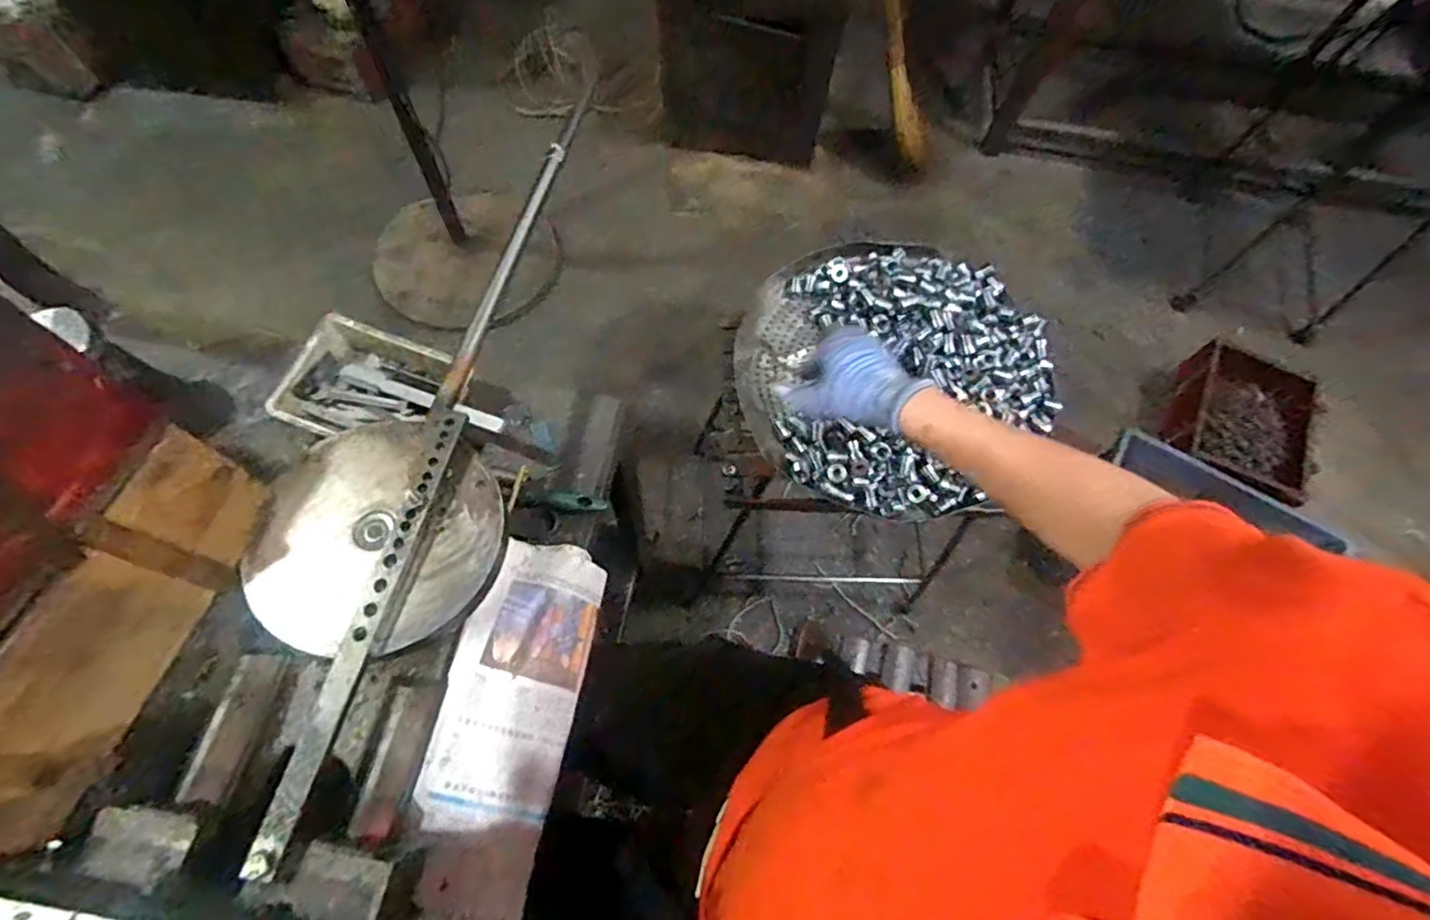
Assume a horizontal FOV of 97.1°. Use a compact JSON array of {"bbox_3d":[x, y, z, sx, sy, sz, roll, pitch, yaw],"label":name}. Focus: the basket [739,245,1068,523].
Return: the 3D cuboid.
[{"bbox_3d":[0.211,-0.128,0.774,0.375,0.088,0.370,1,66,-3],"label":"basket"}]

